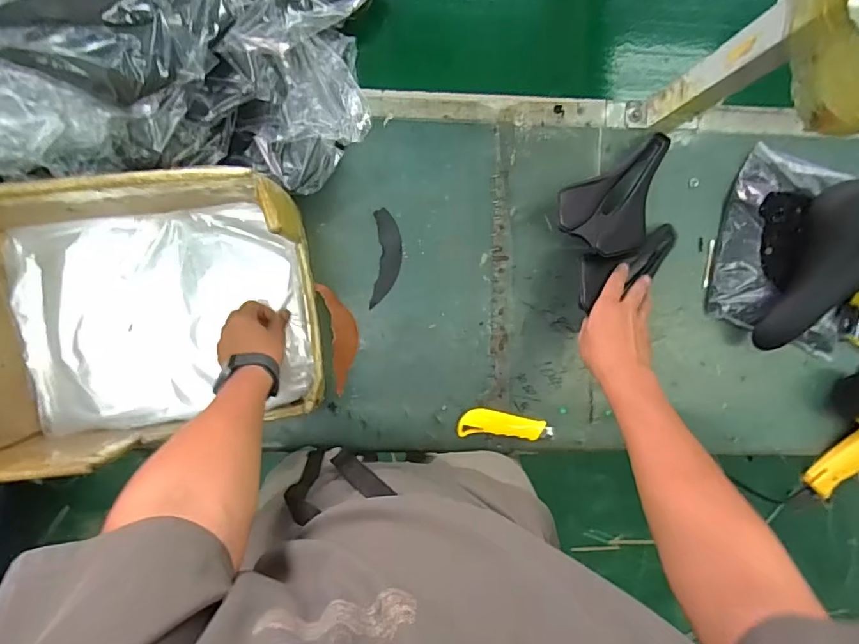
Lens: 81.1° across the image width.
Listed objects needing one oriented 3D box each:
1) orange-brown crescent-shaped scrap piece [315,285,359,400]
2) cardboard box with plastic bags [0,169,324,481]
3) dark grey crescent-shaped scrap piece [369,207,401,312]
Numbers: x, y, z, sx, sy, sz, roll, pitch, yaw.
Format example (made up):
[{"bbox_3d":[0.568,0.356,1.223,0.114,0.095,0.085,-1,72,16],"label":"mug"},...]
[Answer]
[{"bbox_3d":[-0.130,0.024,0.749,0.045,0.013,0.163,-10,94,-3],"label":"orange-brown crescent-shaped scrap piece"},{"bbox_3d":[-0.353,-0.001,0.608,0.404,0.197,0.292,-8,94,-3],"label":"cardboard box with plastic bags"},{"bbox_3d":[-0.064,-0.094,0.753,0.042,0.004,0.144,2,93,-4],"label":"dark grey crescent-shaped scrap piece"}]

